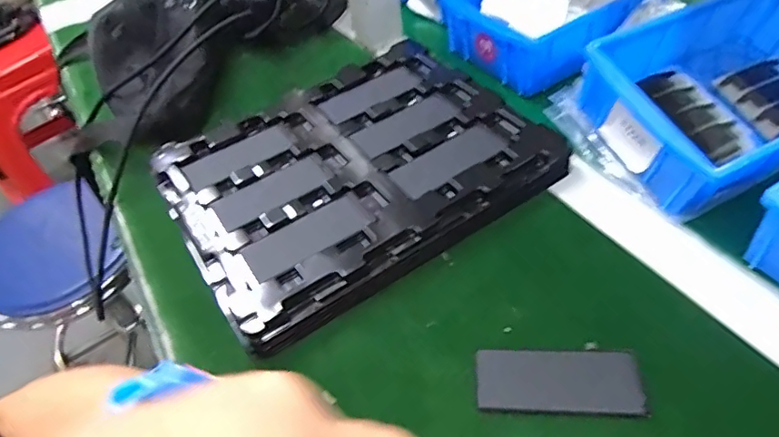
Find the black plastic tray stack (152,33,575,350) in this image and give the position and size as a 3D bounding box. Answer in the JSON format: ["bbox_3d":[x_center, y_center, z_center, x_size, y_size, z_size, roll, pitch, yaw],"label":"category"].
[{"bbox_3d":[-0.029,-0.040,0.435,0.275,0.031,0.216,-31,52,-19],"label":"black plastic tray stack"}]

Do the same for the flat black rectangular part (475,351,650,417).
[{"bbox_3d":[0.099,0.095,0.310,0.093,0.004,0.038,0,49,7],"label":"flat black rectangular part"}]

